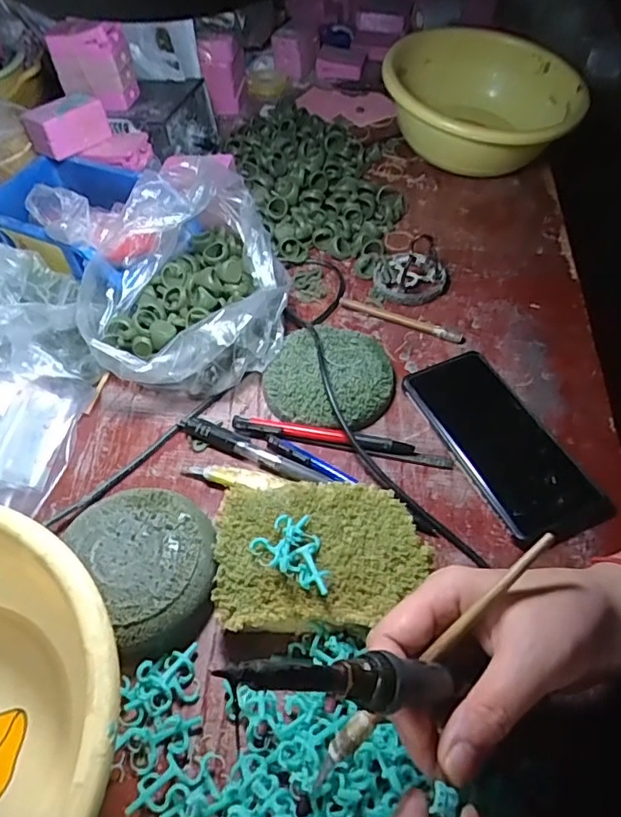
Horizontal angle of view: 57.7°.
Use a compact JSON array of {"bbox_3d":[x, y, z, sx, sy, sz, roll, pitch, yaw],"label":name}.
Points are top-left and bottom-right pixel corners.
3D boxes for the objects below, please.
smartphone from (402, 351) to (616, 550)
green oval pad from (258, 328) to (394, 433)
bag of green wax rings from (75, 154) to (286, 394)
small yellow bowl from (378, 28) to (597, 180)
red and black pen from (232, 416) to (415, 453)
[{"bbox_3d":[0.144,0.024,0.431,0.078,0.015,0.165,-21,55,-14],"label":"smartphone"},{"bbox_3d":[0.015,-0.027,0.465,0.103,0.022,0.094,0,53,1],"label":"green oval pad"},{"bbox_3d":[-0.105,-0.114,0.485,0.162,0.094,0.206,-3,53,-1],"label":"bag of green wax rings"},{"bbox_3d":[0.197,-0.346,0.659,0.217,0.107,0.217,-1,53,1],"label":"small yellow bowl"},{"bbox_3d":[0.009,0.019,0.437,0.139,0.010,0.012,8,53,7],"label":"red and black pen"}]

